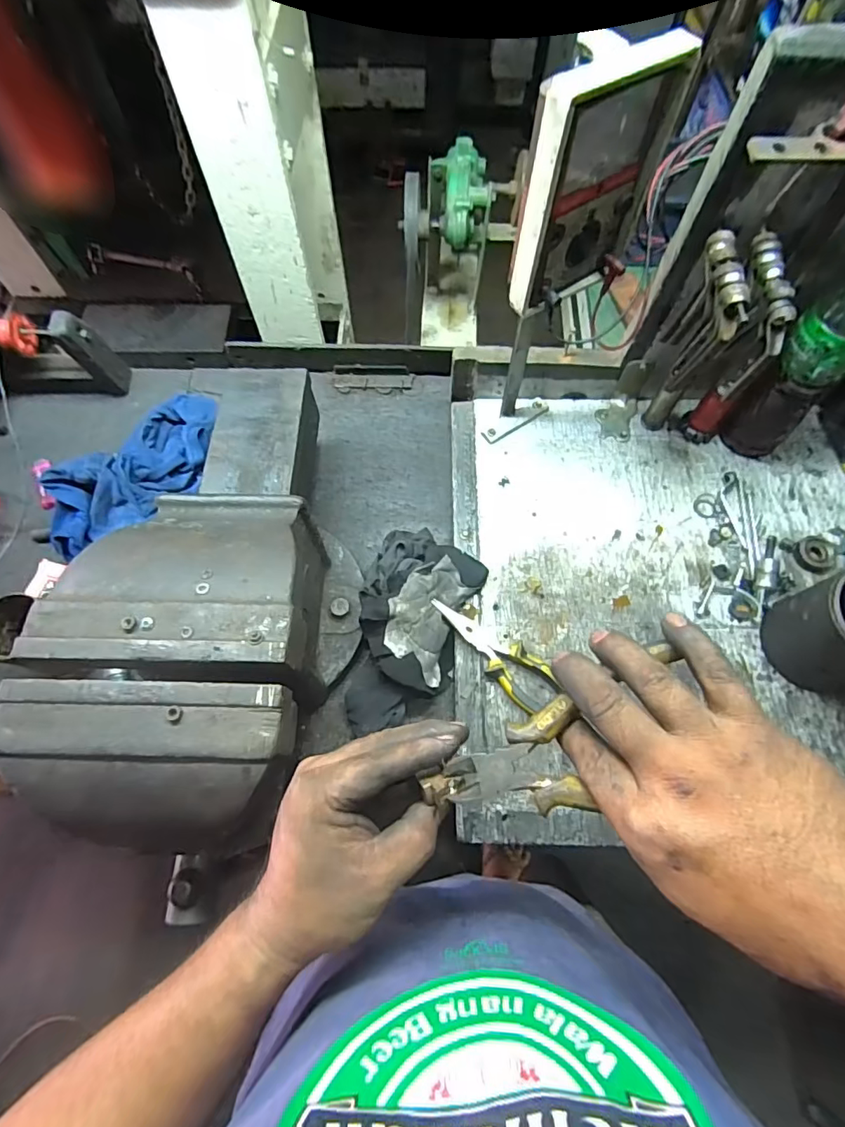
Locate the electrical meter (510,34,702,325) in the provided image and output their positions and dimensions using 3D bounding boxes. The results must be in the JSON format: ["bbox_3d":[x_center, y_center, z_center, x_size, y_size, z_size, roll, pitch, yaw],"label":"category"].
[{"bbox_3d":[0.140,-0.310,0.425,0.133,0.185,0.029,-32,71,-13],"label":"electrical meter"}]

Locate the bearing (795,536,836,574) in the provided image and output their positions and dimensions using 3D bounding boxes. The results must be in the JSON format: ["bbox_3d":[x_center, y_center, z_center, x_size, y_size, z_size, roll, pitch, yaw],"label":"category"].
[{"bbox_3d":[0.502,-0.013,0.651,0.053,0.015,0.046,-27,70,-11],"label":"bearing"}]

